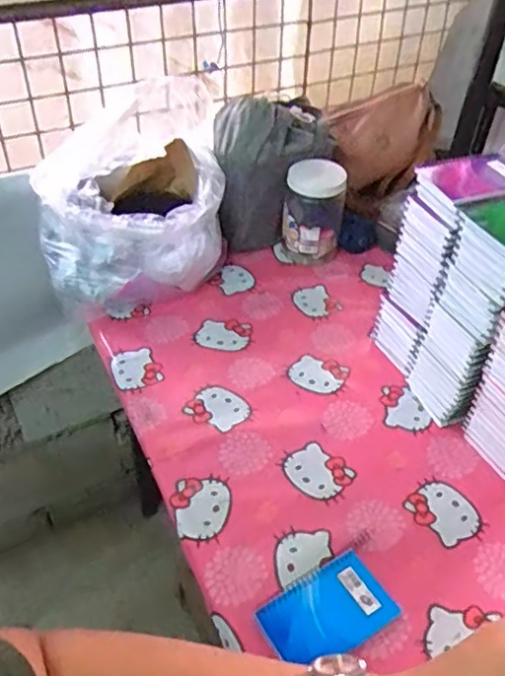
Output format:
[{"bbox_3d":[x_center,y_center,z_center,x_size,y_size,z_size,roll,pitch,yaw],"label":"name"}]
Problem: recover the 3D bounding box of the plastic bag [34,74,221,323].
[{"bbox_3d":[-0.194,-0.229,1.001,0.304,0.248,0.269,-10,44,-13],"label":"plastic bag"}]

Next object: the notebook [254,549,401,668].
[{"bbox_3d":[0.078,0.281,0.625,0.131,0.011,0.083,-23,48,-25],"label":"notebook"}]

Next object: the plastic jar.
[{"bbox_3d":[0.106,-0.213,1.064,0.101,0.164,0.090,6,43,4],"label":"plastic jar"}]

